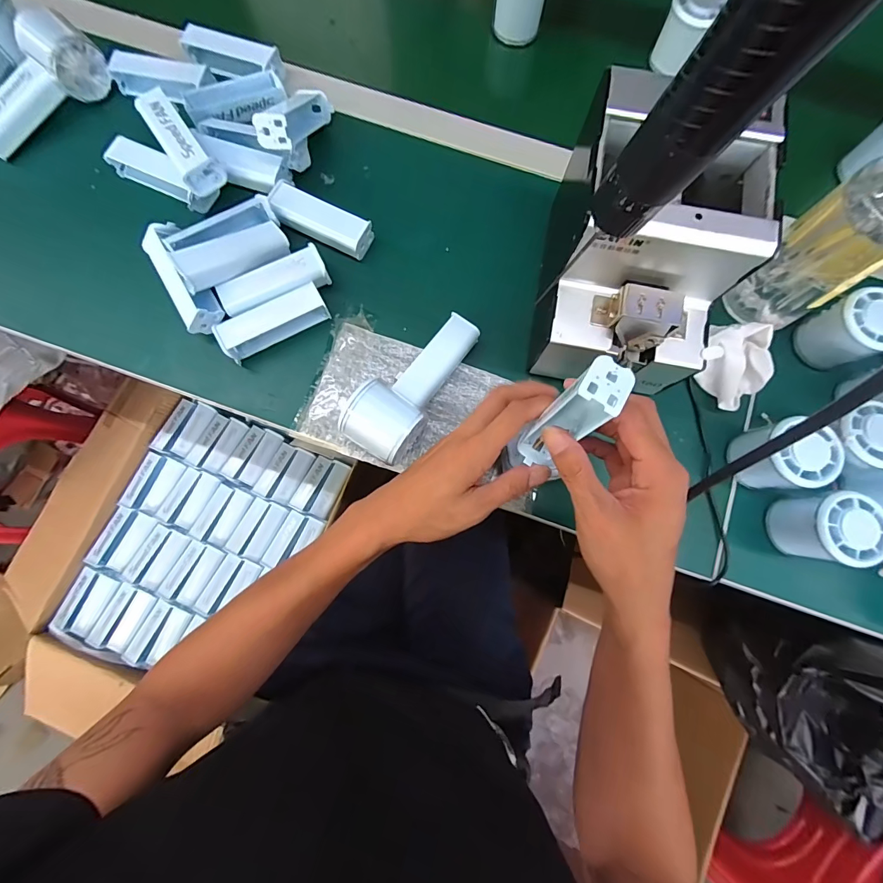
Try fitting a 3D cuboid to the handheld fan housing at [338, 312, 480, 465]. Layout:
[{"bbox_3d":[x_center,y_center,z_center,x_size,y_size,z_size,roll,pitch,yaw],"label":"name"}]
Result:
[{"bbox_3d":[-0.024,-0.055,0.363,0.061,0.050,0.150,36,81,5],"label":"handheld fan housing"}]

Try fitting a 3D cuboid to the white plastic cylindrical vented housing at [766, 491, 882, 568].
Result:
[{"bbox_3d":[0.317,0.071,0.331,0.050,0.057,0.054,0,80,-1],"label":"white plastic cylindrical vented housing"}]

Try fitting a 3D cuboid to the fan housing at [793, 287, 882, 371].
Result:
[{"bbox_3d":[0.369,-0.100,0.365,0.060,0.056,0.054,-29,82,-6],"label":"fan housing"}]

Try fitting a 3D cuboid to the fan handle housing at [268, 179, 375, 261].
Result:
[{"bbox_3d":[-0.121,-0.219,0.402,0.101,0.028,0.035,25,80,4],"label":"fan handle housing"}]

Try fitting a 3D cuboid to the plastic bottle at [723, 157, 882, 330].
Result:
[{"bbox_3d":[0.310,-0.153,0.310,0.057,0.174,0.070,-38,82,-7],"label":"plastic bottle"}]

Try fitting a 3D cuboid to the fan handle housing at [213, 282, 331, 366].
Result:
[{"bbox_3d":[-0.159,-0.114,0.382,0.100,0.026,0.035,-28,81,-5],"label":"fan handle housing"}]

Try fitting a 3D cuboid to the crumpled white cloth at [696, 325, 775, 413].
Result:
[{"bbox_3d":[0.273,-0.069,0.369,0.057,0.029,0.073,-7,80,-2],"label":"crumpled white cloth"}]

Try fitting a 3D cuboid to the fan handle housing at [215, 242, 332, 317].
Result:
[{"bbox_3d":[-0.162,-0.152,0.393,0.101,0.026,0.038,-29,82,-6],"label":"fan handle housing"}]

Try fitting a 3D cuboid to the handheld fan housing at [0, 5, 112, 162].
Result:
[{"bbox_3d":[-0.419,-0.361,0.410,0.047,0.059,0.153,44,82,6],"label":"handheld fan housing"}]

